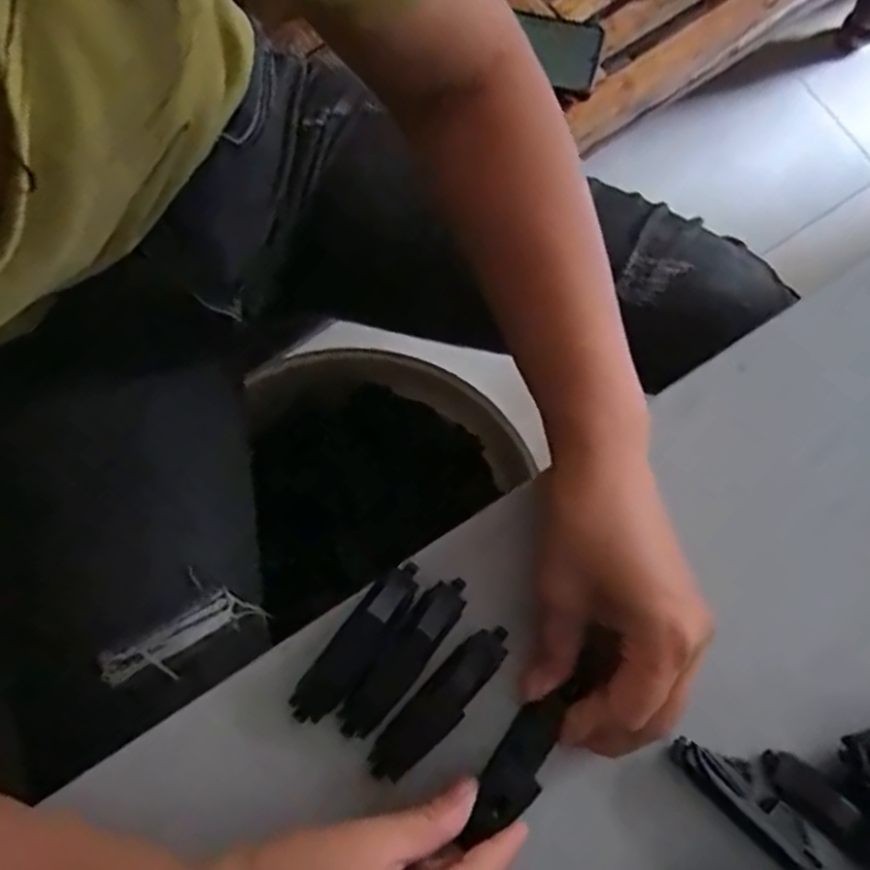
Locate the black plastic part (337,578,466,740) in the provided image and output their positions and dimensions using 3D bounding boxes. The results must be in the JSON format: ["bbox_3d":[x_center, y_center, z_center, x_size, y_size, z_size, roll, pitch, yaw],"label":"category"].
[{"bbox_3d":[-0.014,0.101,0.340,0.020,0.008,0.081,36,80,8],"label":"black plastic part"}]

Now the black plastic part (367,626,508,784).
[{"bbox_3d":[0.003,0.121,0.337,0.021,0.006,0.081,42,81,9],"label":"black plastic part"}]

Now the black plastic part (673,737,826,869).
[{"bbox_3d":[0.138,0.161,0.318,0.021,0.013,0.076,-42,80,-8],"label":"black plastic part"}]

